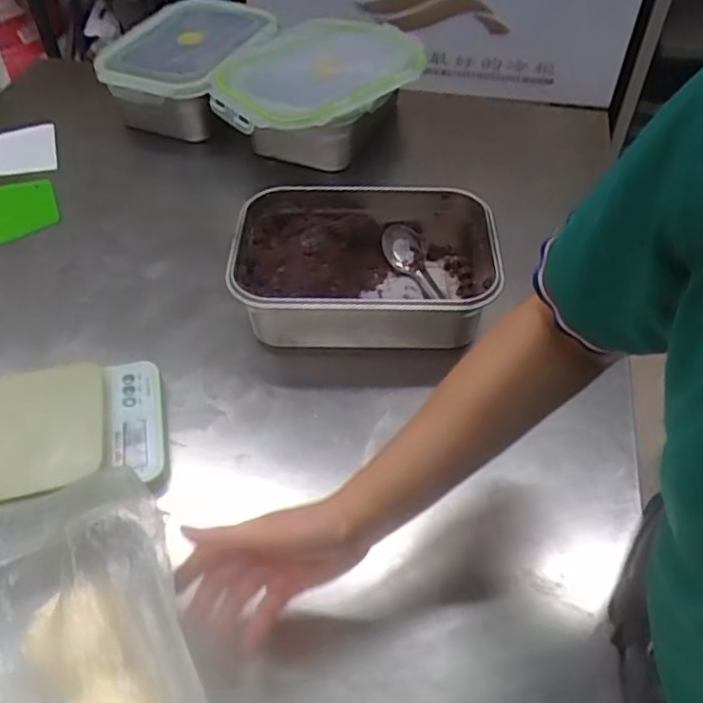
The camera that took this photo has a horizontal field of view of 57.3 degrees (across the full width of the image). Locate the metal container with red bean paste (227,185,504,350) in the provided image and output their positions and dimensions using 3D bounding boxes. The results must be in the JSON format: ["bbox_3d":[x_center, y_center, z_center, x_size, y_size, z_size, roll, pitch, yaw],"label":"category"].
[{"bbox_3d":[0.012,-0.087,0.721,0.277,0.092,0.196,0,49,0],"label":"metal container with red bean paste"}]

